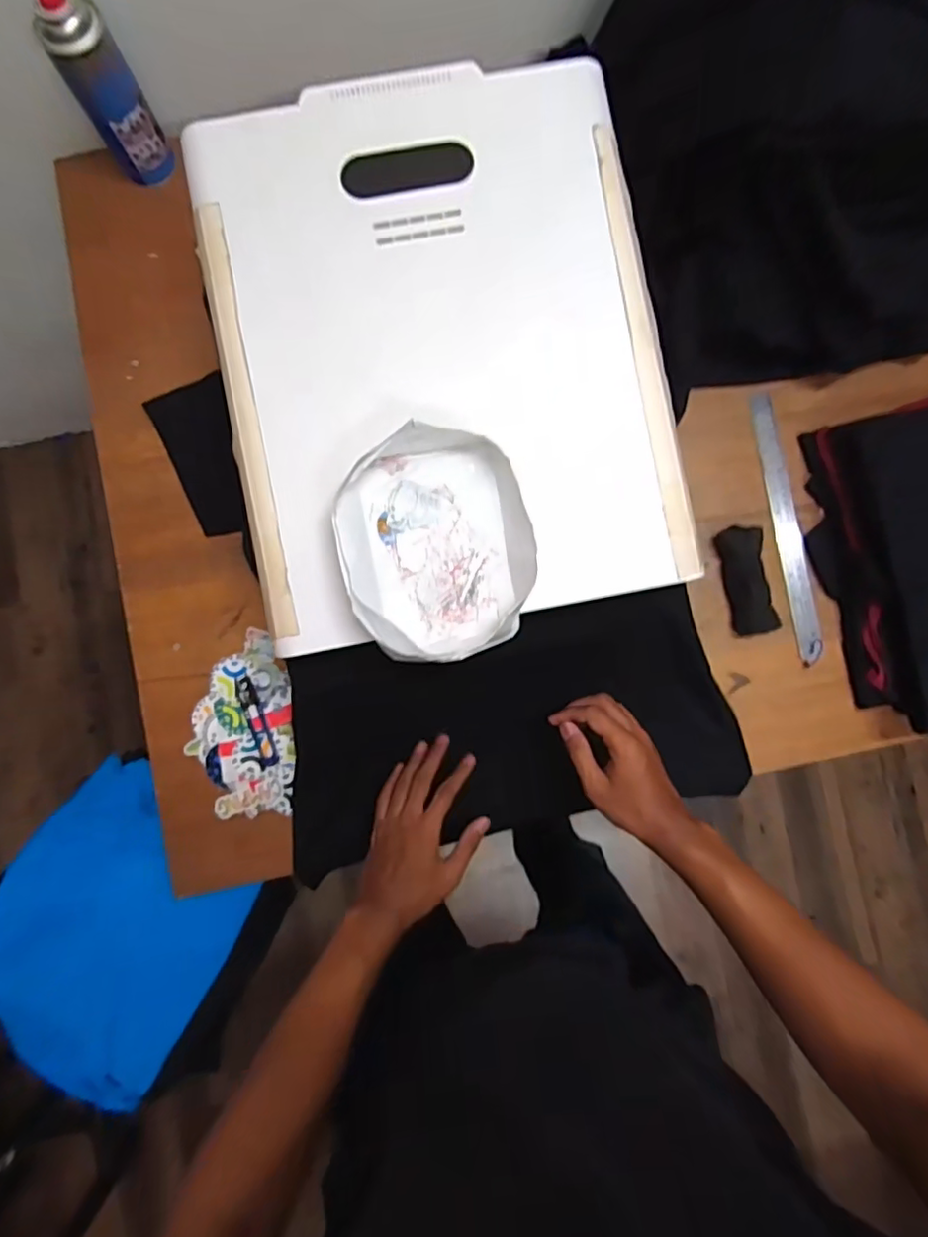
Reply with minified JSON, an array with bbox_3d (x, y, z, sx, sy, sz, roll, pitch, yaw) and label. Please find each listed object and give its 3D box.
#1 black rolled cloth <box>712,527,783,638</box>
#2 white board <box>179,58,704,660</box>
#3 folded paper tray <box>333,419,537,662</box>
[{"bbox_3d":[0.331,-0.044,0.696,0.047,0.021,0.123,-11,87,-3],"label":"black rolled cloth"},{"bbox_3d":[-0.023,-0.251,0.554,0.394,0.034,0.502,-11,87,-3],"label":"white board"},{"bbox_3d":[-0.020,-0.062,0.516,0.164,0.046,0.191,-15,87,-3],"label":"folded paper tray"}]

